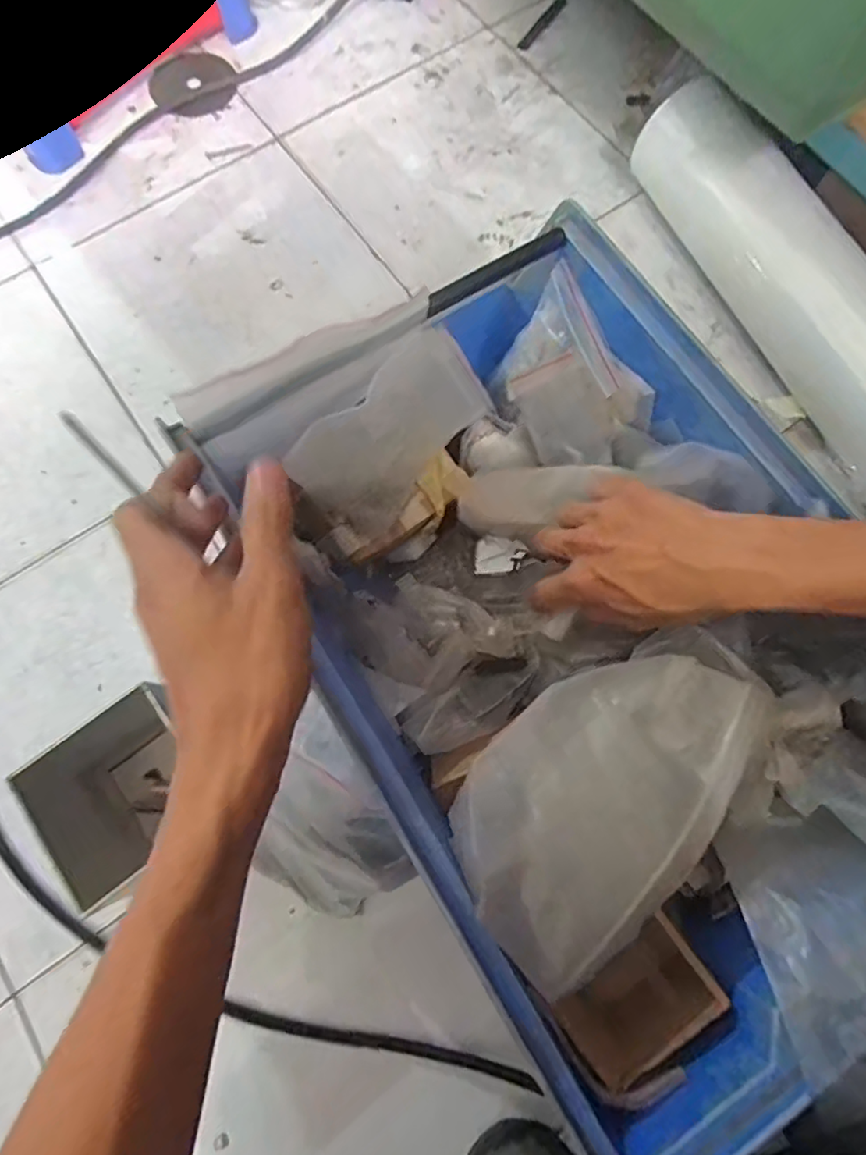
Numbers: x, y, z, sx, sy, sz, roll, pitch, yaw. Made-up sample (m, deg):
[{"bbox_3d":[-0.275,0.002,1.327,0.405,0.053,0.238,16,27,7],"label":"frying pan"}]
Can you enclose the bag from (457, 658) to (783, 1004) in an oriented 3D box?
[{"bbox_3d":[0.094,0.108,0.315,0.185,0.028,0.107,-42,78,-10],"label":"bag"}]

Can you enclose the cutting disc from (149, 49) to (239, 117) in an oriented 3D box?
[{"bbox_3d":[-0.285,-0.590,0.705,0.101,0.005,0.104,0,73,-1],"label":"cutting disc"}]

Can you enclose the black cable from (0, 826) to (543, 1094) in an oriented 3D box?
[{"bbox_3d":[-0.190,0.276,0.458,0.557,0.022,0.091,29,76,8],"label":"black cable"}]

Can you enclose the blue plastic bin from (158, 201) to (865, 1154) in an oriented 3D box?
[{"bbox_3d":[0.078,0.033,0.399,0.294,0.172,0.488,-31,78,-11],"label":"blue plastic bin"}]

